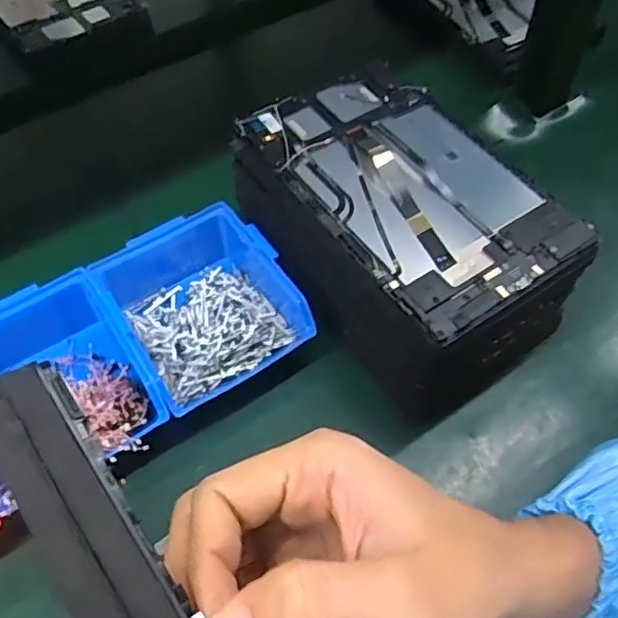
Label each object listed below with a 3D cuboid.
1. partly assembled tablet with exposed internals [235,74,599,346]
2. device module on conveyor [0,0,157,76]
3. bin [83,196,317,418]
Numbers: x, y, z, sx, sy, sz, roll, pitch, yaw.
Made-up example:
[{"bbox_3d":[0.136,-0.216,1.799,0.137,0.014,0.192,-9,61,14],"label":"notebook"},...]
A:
[{"bbox_3d":[0.072,-0.092,0.461,0.148,0.013,0.238,-30,61,-19],"label":"partly assembled tablet with exposed internals"},{"bbox_3d":[-0.325,-0.388,0.806,0.158,0.032,0.229,-31,61,-20],"label":"device module on conveyor"},{"bbox_3d":[-0.084,-0.005,0.498,0.125,0.067,0.151,-28,60,-18],"label":"bin"}]

